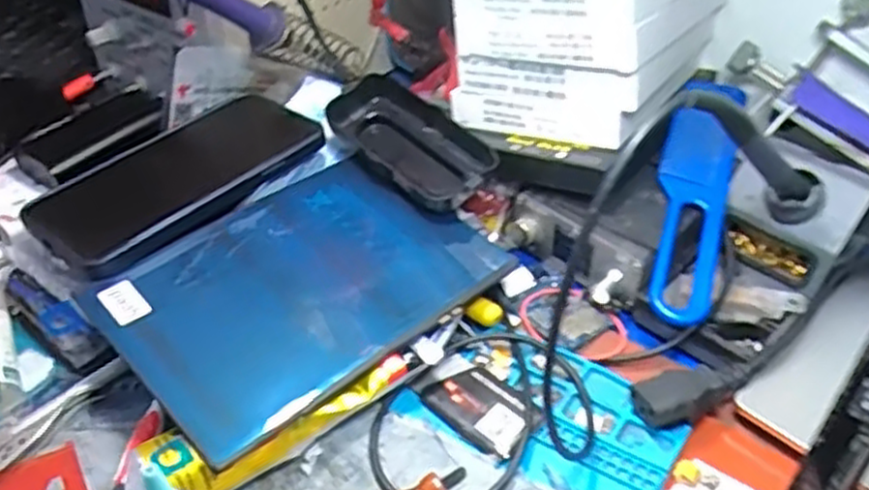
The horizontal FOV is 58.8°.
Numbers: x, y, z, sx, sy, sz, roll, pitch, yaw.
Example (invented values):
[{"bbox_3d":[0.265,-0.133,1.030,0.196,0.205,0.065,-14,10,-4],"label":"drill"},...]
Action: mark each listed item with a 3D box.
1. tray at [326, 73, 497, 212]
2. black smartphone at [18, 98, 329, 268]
[{"bbox_3d":[-0.012,-0.057,0.461,0.061,0.040,0.109,-31,49,-30],"label":"tray"},{"bbox_3d":[-0.140,-0.043,0.441,0.168,0.016,0.086,-33,41,-32],"label":"black smartphone"}]

